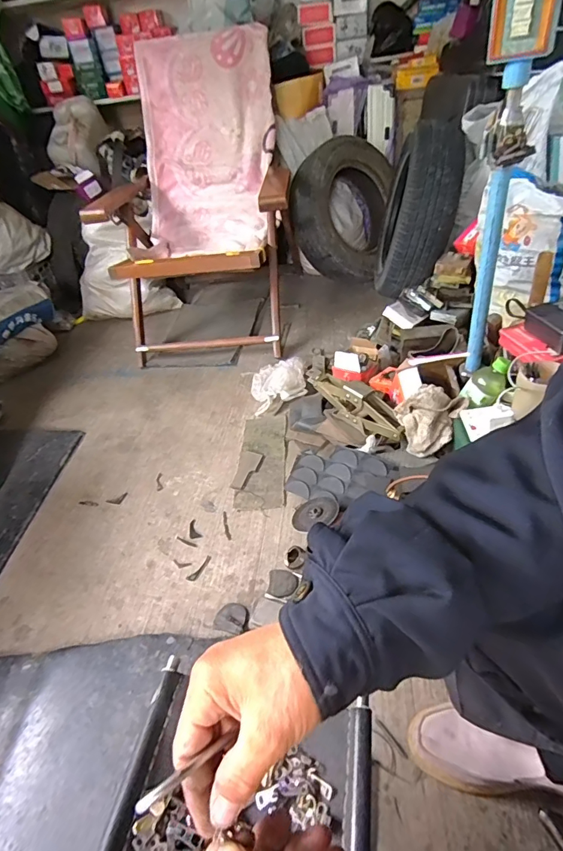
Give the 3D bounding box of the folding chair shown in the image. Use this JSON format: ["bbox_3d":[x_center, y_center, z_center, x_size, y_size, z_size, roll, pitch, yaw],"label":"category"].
[{"bbox_3d":[-0.262,-0.699,1.412,0.584,0.783,0.531,-6,40,0],"label":"folding chair"}]

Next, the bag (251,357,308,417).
[{"bbox_3d":[-0.008,-0.120,1.256,0.155,0.098,0.146,-5,40,0],"label":"bag"}]

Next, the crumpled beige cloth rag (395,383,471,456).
[{"bbox_3d":[0.302,-0.009,0.909,0.135,0.119,0.084,6,41,16],"label":"crumpled beige cloth rag"}]

